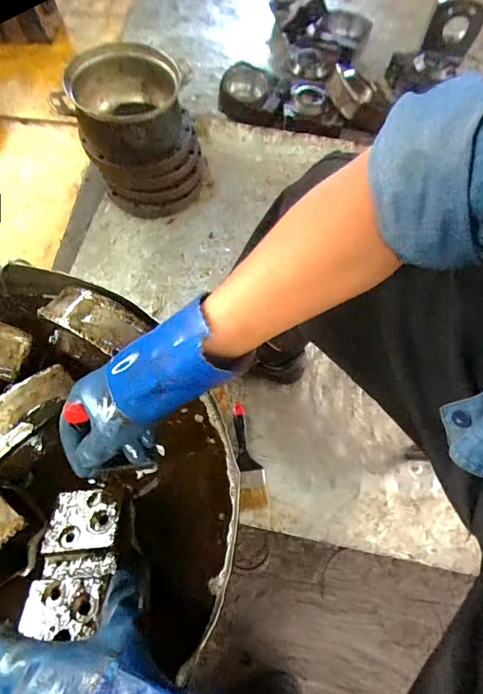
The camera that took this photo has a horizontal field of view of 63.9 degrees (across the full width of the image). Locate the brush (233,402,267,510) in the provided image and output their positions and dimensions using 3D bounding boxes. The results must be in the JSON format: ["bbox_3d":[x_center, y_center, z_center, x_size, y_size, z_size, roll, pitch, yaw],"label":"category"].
[{"bbox_3d":[0.017,0.211,0.767,0.052,0.028,0.200,-3,67,-2],"label":"brush"}]

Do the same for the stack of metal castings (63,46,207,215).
[{"bbox_3d":[-0.265,-0.540,0.971,0.274,0.270,0.301,-25,69,-12],"label":"stack of metal castings"}]

